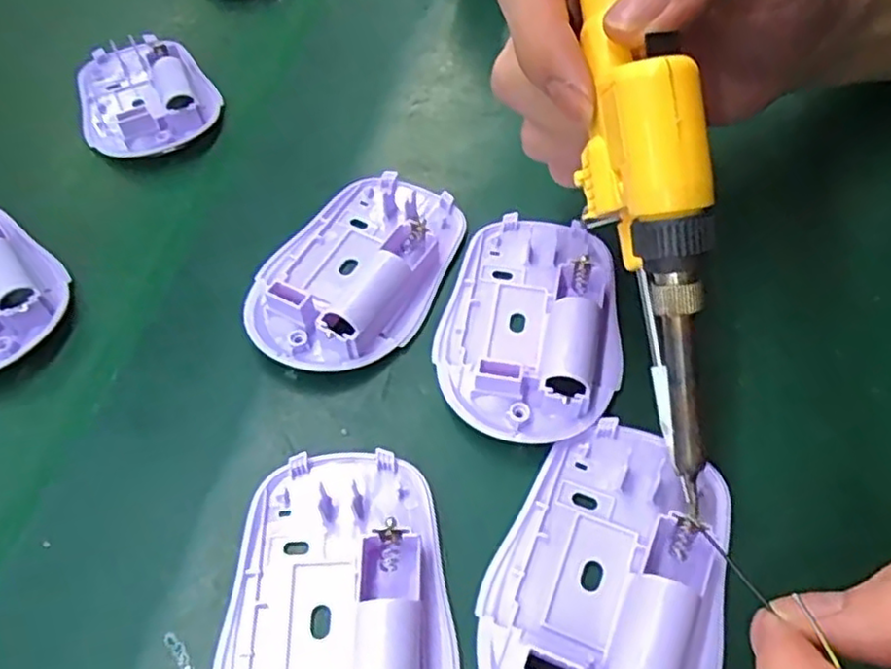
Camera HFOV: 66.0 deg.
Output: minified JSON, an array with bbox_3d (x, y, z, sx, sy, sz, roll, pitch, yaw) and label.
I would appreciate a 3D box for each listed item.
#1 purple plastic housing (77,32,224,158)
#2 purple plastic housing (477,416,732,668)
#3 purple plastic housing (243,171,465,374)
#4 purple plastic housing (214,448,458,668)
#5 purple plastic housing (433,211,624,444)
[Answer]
[{"bbox_3d":[-0.142,-0.116,0.323,0.059,0.018,0.084,-21,59,-15],"label":"purple plastic housing"},{"bbox_3d":[0.044,0.065,0.187,0.056,0.021,0.094,19,57,12],"label":"purple plastic housing"},{"bbox_3d":[-0.033,-0.027,0.252,0.059,0.017,0.094,22,58,14],"label":"purple plastic housing"},{"bbox_3d":[-0.029,0.075,0.183,0.061,0.017,0.095,2,56,1],"label":"purple plastic housing"},{"bbox_3d":[0.030,-0.008,0.238,0.060,0.014,0.093,5,56,6],"label":"purple plastic housing"}]

